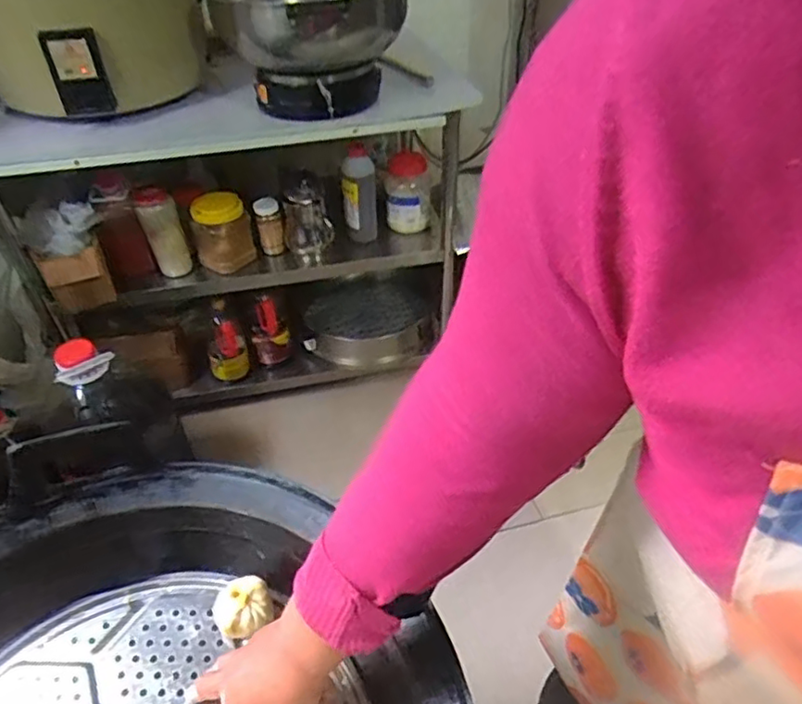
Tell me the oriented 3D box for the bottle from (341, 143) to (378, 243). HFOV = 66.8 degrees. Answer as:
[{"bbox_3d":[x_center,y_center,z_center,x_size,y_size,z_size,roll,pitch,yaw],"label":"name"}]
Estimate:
[{"bbox_3d":[-0.101,-0.367,1.485,0.082,0.229,0.062,-2,42,-1],"label":"bottle"}]

